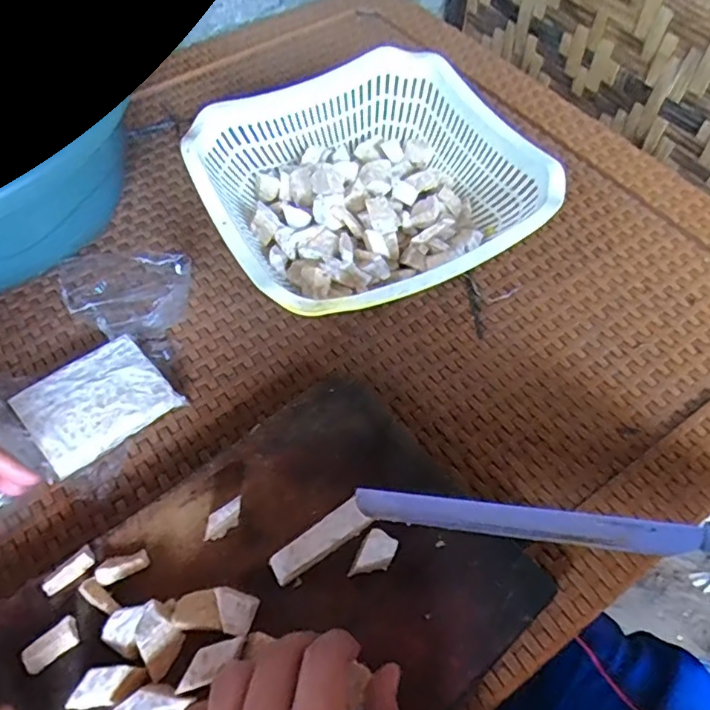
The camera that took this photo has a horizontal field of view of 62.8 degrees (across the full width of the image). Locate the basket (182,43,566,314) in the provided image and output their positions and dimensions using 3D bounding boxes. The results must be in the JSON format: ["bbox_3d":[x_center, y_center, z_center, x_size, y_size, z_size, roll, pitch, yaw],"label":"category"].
[{"bbox_3d":[0.011,-0.149,0.554,0.279,0.092,0.270,-27,61,-15],"label":"basket"}]

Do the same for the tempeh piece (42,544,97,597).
[{"bbox_3d":[-0.189,0.142,0.384,0.034,0.007,0.014,-40,65,-21],"label":"tempeh piece"}]

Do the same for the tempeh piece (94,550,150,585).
[{"bbox_3d":[-0.155,0.141,0.388,0.033,0.005,0.015,-15,58,-23],"label":"tempeh piece"}]

